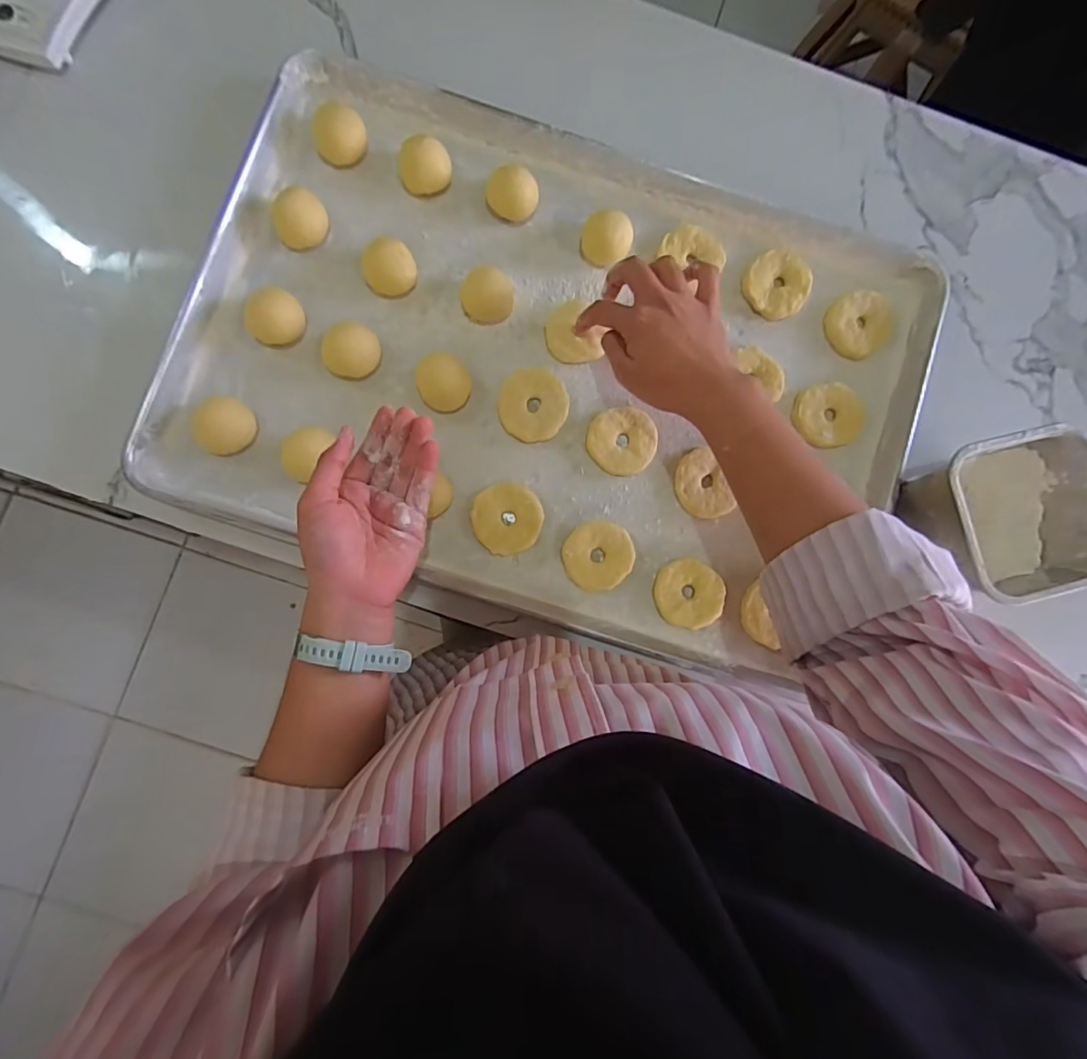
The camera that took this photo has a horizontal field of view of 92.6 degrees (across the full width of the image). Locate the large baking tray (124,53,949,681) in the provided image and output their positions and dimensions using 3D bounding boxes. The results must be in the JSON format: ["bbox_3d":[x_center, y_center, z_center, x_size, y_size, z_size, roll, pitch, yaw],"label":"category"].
[{"bbox_3d":[0.013,-0.135,0.437,0.587,0.031,0.387,16,84,-2],"label":"large baking tray"}]

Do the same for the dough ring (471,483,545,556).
[{"bbox_3d":[-0.030,-0.008,0.432,0.058,0.014,0.057,0,85,-3],"label":"dough ring"}]

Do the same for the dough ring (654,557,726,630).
[{"bbox_3d":[0.122,0.054,0.437,0.057,0.013,0.055,0,85,-3],"label":"dough ring"}]

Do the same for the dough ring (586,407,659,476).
[{"bbox_3d":[0.067,-0.075,0.443,0.059,0.011,0.056,0,85,-3],"label":"dough ring"}]

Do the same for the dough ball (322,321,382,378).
[{"bbox_3d":[-0.157,-0.146,0.429,0.044,0.027,0.038,-40,88,-6],"label":"dough ball"}]

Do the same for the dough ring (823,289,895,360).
[{"bbox_3d":[0.283,-0.183,0.460,0.060,0.014,0.054,-21,87,-5],"label":"dough ring"}]

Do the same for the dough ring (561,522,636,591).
[{"bbox_3d":[0.046,0.022,0.436,0.058,0.010,0.054,0,85,-3],"label":"dough ring"}]

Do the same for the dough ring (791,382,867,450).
[{"bbox_3d":[0.248,-0.098,0.449,0.055,0.014,0.056,0,85,-3],"label":"dough ring"}]

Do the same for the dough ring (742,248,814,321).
[{"bbox_3d":[0.208,-0.219,0.461,0.056,0.012,0.061,0,85,-3],"label":"dough ring"}]

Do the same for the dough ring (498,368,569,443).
[{"bbox_3d":[-0.008,-0.105,0.441,0.057,0.009,0.060,0,85,-3],"label":"dough ring"}]

